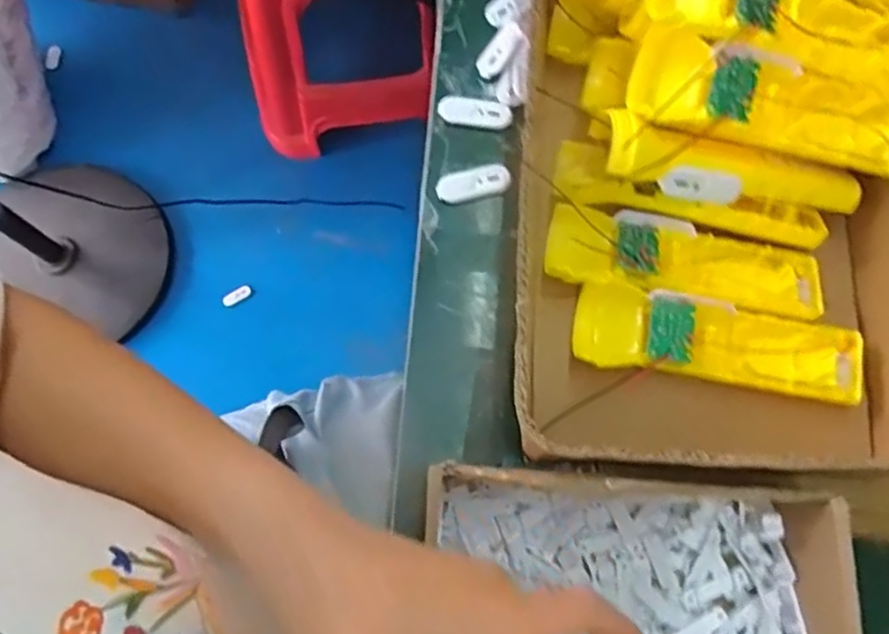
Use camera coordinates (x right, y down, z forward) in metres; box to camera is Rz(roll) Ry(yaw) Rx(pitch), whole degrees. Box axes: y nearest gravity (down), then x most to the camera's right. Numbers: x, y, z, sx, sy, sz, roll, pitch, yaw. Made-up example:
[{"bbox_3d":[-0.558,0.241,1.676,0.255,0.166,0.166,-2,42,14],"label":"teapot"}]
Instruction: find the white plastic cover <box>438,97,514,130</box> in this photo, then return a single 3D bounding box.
[{"bbox_3d":[0.021,-0.144,0.475,0.051,0.007,0.017,12,74,2],"label":"white plastic cover"}]

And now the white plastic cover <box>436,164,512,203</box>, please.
[{"bbox_3d":[0.020,-0.092,0.463,0.051,0.006,0.022,-10,75,-4],"label":"white plastic cover"}]

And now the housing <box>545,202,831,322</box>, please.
[{"bbox_3d":[0.143,-0.034,0.405,0.161,0.018,0.050,12,74,2],"label":"housing"}]

